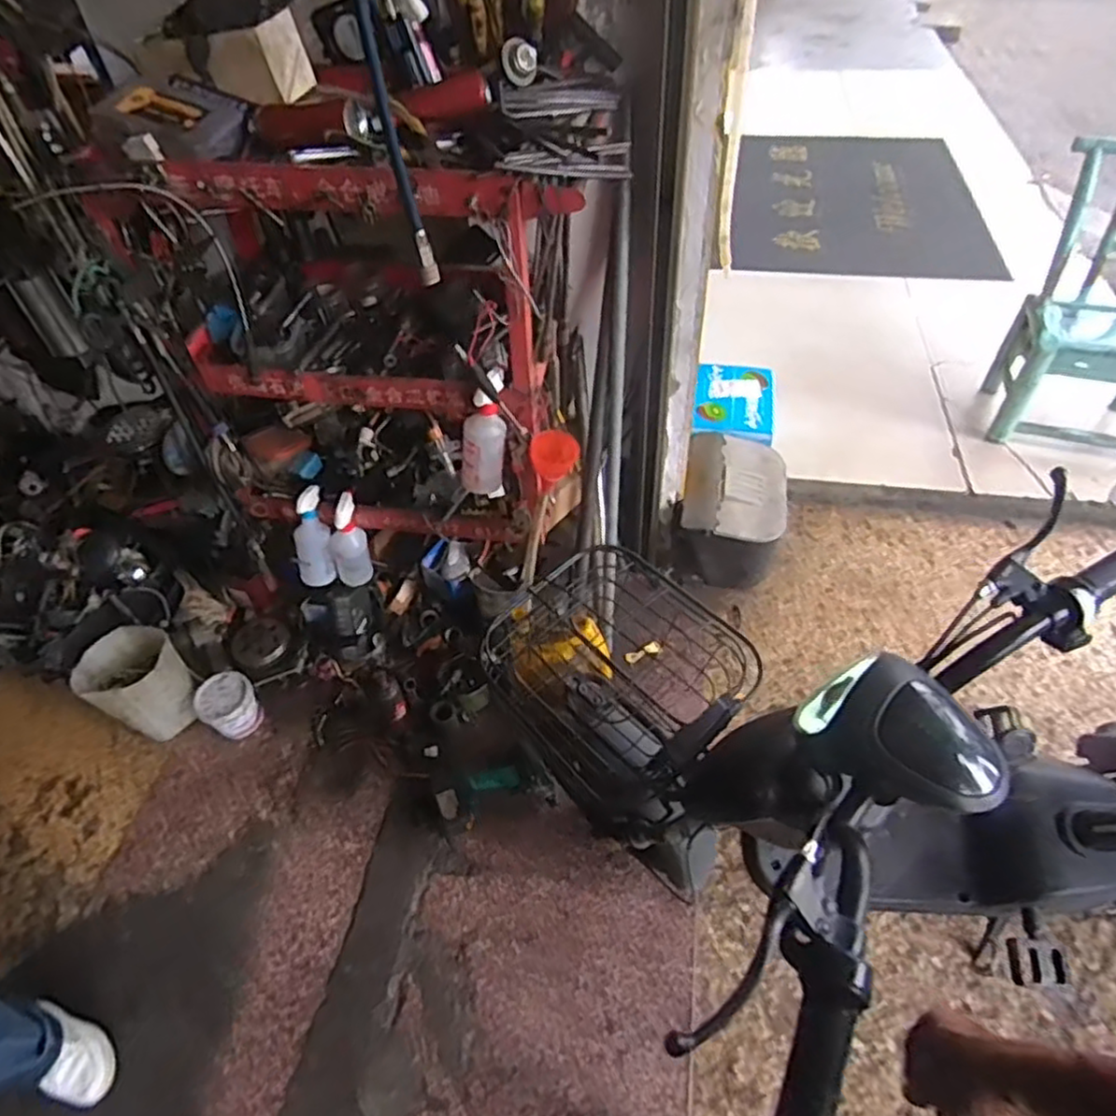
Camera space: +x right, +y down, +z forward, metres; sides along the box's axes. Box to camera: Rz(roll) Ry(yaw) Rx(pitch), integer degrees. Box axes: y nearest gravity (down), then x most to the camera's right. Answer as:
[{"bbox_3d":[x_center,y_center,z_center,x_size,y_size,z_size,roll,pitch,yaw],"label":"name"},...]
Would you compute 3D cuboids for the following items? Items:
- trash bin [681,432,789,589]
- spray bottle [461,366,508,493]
[{"bbox_3d":[0.445,-0.114,1.801,0.248,0.226,0.346,7,50,9],"label":"trash bin"},{"bbox_3d":[-0.130,-0.207,1.182,0.075,0.227,0.075,28,36,25],"label":"spray bottle"}]

